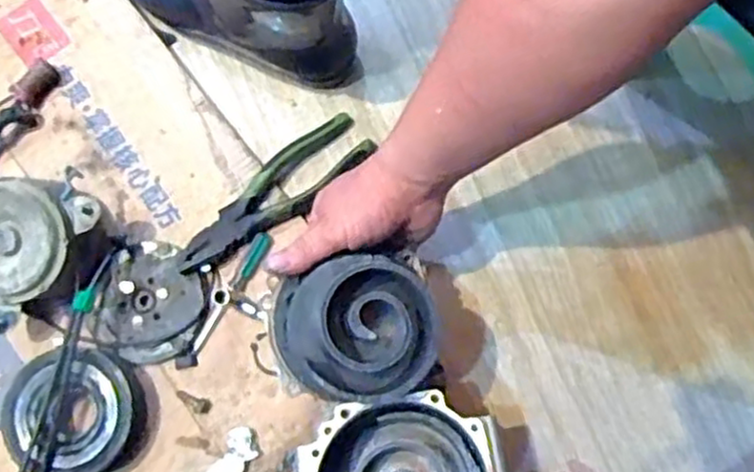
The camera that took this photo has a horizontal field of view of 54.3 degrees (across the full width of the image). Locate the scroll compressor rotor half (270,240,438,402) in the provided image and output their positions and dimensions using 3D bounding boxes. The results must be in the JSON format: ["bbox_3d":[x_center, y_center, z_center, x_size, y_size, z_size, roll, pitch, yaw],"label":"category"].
[{"bbox_3d":[-0.017,0.064,0.511,0.114,0.061,0.101,-15,78,-2],"label":"scroll compressor rotor half"}]

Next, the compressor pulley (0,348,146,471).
[{"bbox_3d":[-0.248,0.147,0.602,0.103,0.037,0.100,-10,77,-1],"label":"compressor pulley"}]

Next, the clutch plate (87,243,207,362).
[{"bbox_3d":[-0.195,0.058,0.628,0.085,0.014,0.096,24,79,6],"label":"clutch plate"}]

